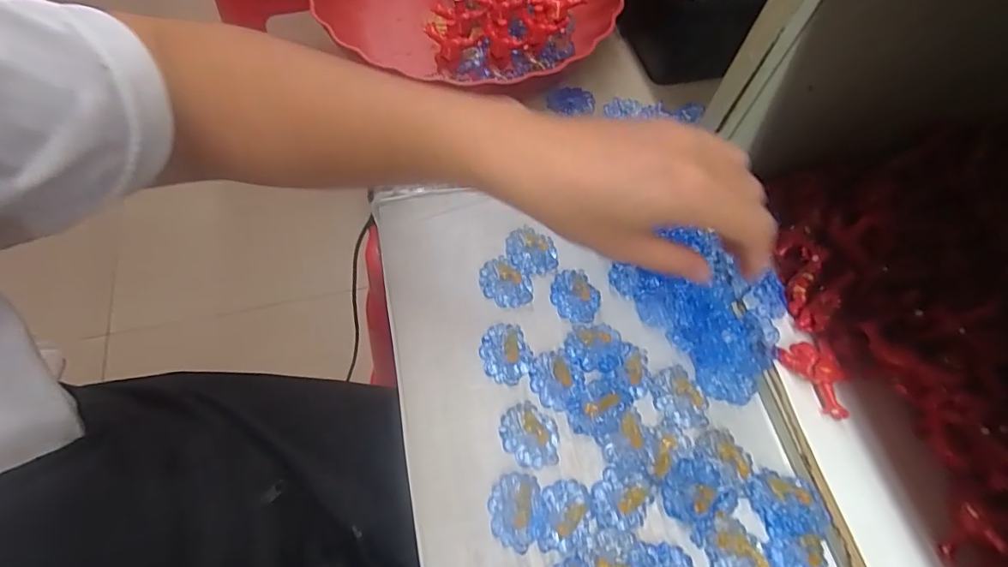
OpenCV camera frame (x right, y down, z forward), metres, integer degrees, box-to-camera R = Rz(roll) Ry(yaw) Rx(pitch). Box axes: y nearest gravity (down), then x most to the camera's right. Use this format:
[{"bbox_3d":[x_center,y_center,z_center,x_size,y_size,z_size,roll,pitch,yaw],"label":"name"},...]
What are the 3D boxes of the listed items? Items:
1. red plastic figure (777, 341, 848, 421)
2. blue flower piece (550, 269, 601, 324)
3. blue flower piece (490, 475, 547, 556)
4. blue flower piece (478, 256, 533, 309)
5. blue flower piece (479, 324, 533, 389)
[{"bbox_3d":[0.183,0.056,0.285,0.031,0.017,0.044,-10,65,-6],"label":"red plastic figure"},{"bbox_3d":[0.047,0.008,0.325,0.029,0.004,0.037,-35,70,-16],"label":"blue flower piece"},{"bbox_3d":[0.008,0.123,0.264,0.030,0.008,0.037,-9,65,-6],"label":"blue flower piece"},{"bbox_3d":[0.001,0.001,0.325,0.037,0.005,0.028,38,69,15],"label":"blue flower piece"},{"bbox_3d":[0.001,0.044,0.305,0.030,0.005,0.037,-17,66,-9],"label":"blue flower piece"}]

